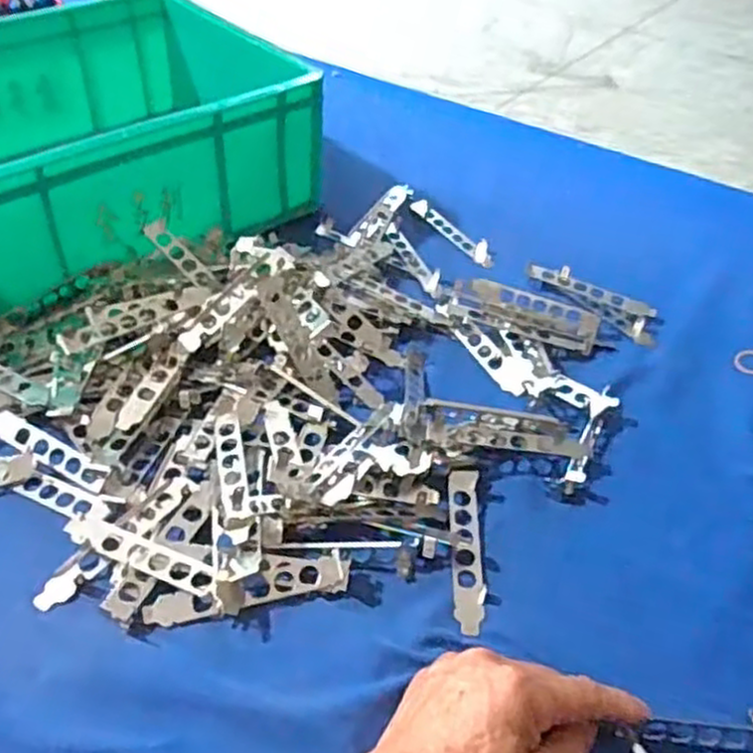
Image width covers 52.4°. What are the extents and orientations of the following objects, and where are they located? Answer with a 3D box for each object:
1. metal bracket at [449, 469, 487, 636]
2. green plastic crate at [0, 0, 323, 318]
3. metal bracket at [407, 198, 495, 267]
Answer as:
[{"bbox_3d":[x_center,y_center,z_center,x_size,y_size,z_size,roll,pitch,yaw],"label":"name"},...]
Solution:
[{"bbox_3d":[0.060,0.110,0.501,0.020,0.008,0.119,3,43,0],"label":"metal bracket"},{"bbox_3d":[-0.297,-0.231,0.748,0.412,0.133,0.311,-29,52,-30],"label":"green plastic crate"},{"bbox_3d":[0.078,-0.149,0.780,0.021,0.016,0.110,-30,52,-30],"label":"metal bracket"}]

